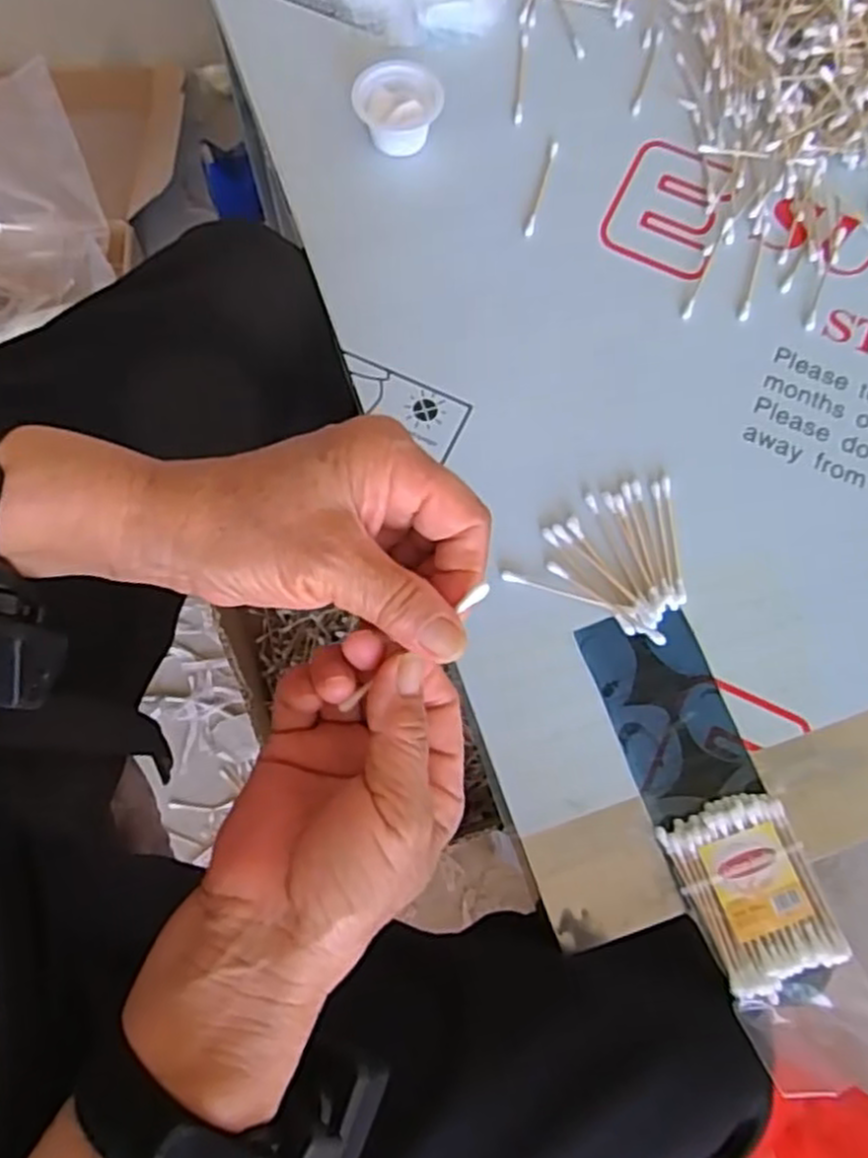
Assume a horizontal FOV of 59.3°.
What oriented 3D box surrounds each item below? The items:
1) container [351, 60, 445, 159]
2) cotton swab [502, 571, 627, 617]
[{"bbox_3d":[-0.023,-0.294,0.481,0.053,0.033,0.050,0,76,0],"label":"container"},{"bbox_3d":[0.070,0.007,0.408,0.069,0.004,0.006,17,76,4],"label":"cotton swab"}]

